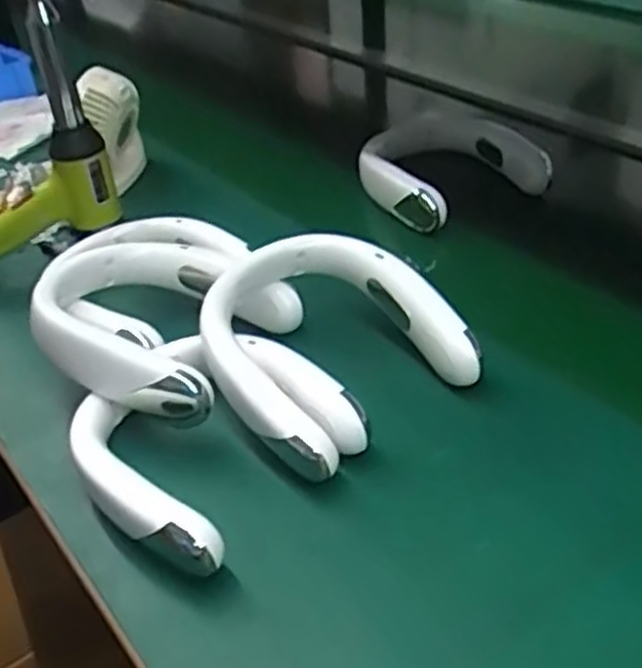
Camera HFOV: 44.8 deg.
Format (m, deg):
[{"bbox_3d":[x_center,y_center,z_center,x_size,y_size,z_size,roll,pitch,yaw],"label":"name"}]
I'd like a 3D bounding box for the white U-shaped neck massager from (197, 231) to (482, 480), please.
[{"bbox_3d":[0.004,0.003,0.666,0.202,0.044,0.202,-32,63,-19],"label":"white U-shaped neck massager"}]

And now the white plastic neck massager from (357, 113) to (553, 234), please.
[{"bbox_3d":[0.145,-0.205,0.951,0.199,0.045,0.192,-4,38,3],"label":"white plastic neck massager"}]

